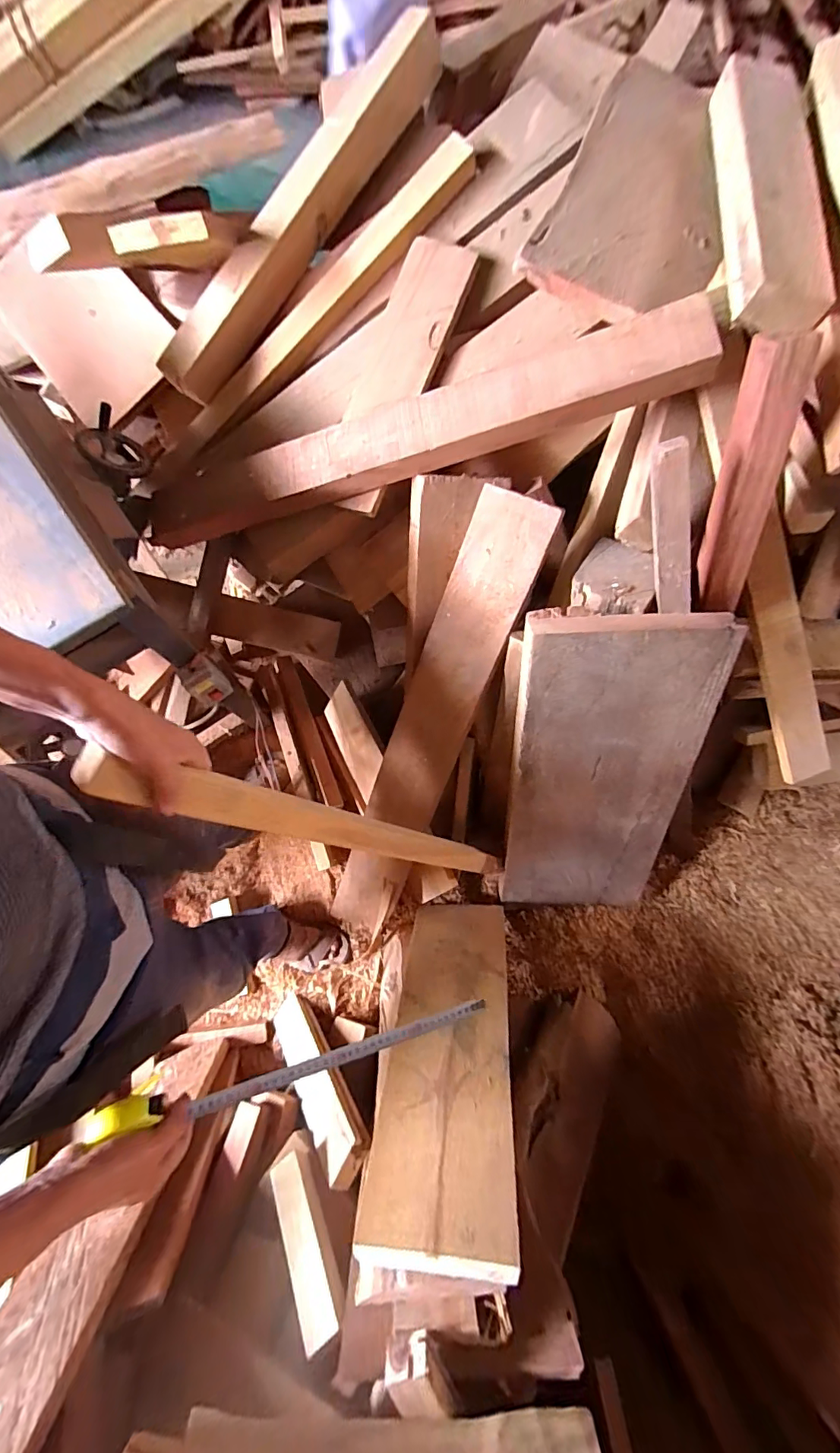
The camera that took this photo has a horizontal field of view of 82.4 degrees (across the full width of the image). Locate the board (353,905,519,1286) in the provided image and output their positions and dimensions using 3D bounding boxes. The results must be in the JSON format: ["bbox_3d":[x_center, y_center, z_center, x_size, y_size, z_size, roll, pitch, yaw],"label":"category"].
[{"bbox_3d":[0.047,0.544,0.863,0.221,0.602,0.043,-2,112,9],"label":"board"}]

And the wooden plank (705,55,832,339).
[{"bbox_3d":[0.506,-0.817,0.700,0.093,0.095,0.546,2,75,-1],"label":"wooden plank"}]

